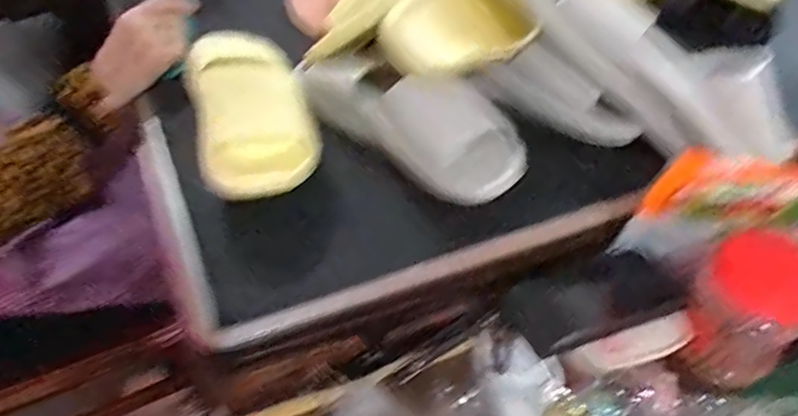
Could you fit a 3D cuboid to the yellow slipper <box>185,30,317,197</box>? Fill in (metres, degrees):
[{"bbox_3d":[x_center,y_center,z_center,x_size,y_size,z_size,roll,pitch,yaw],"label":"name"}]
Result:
[{"bbox_3d":[-0.155,-0.117,0.650,0.114,0.066,0.278,-14,49,-14],"label":"yellow slipper"}]

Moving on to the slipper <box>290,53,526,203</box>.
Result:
[{"bbox_3d":[-0.001,-0.097,0.633,0.277,0.057,0.085,33,54,26],"label":"slipper"}]

